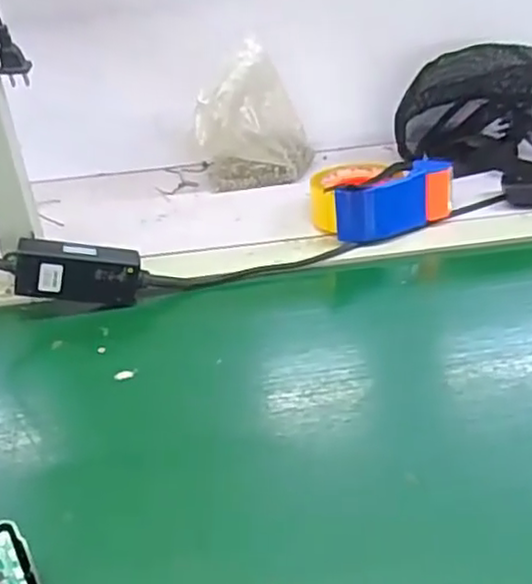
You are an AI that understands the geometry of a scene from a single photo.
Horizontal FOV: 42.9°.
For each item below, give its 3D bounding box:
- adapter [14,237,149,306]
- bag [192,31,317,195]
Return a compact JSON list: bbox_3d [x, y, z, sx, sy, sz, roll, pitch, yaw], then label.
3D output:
[{"bbox_3d":[-0.180,-0.018,0.662,0.120,0.052,0.030,6,32,-21],"label":"adapter"},{"bbox_3d":[-0.013,-0.209,0.847,0.144,0.163,0.082,-2,36,1],"label":"bag"}]

